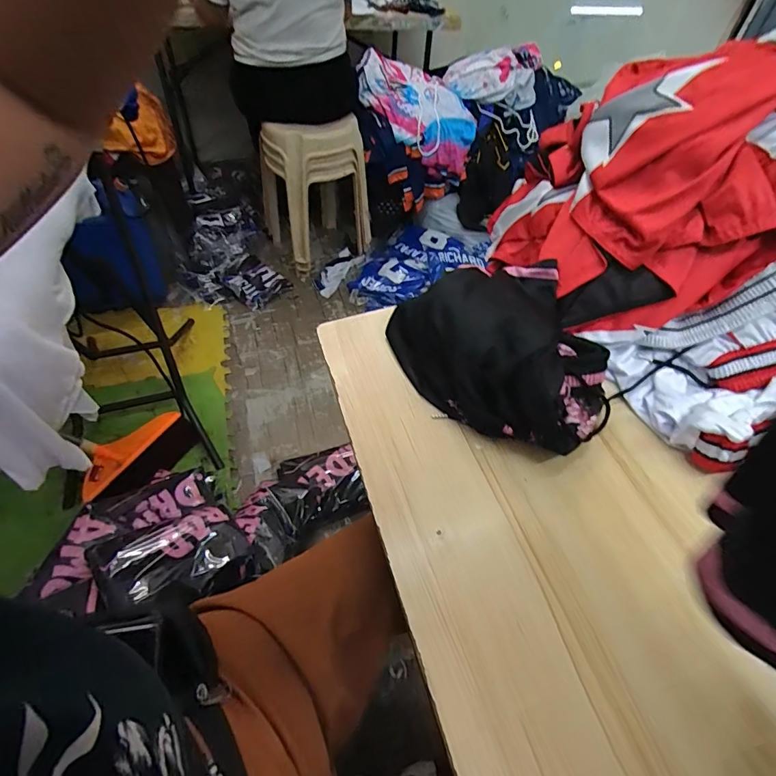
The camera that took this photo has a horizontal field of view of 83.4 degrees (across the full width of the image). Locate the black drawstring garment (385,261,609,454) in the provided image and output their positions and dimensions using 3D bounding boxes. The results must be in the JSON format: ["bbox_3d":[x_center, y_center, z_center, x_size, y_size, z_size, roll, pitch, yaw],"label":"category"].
[{"bbox_3d":[0.139,-0.046,0.537,0.215,0.108,0.257,-14,52,-10],"label":"black drawstring garment"}]

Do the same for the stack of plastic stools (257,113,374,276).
[{"bbox_3d":[-0.279,-0.769,1.686,0.360,0.503,0.337,-19,55,-19],"label":"stack of plastic stools"}]

